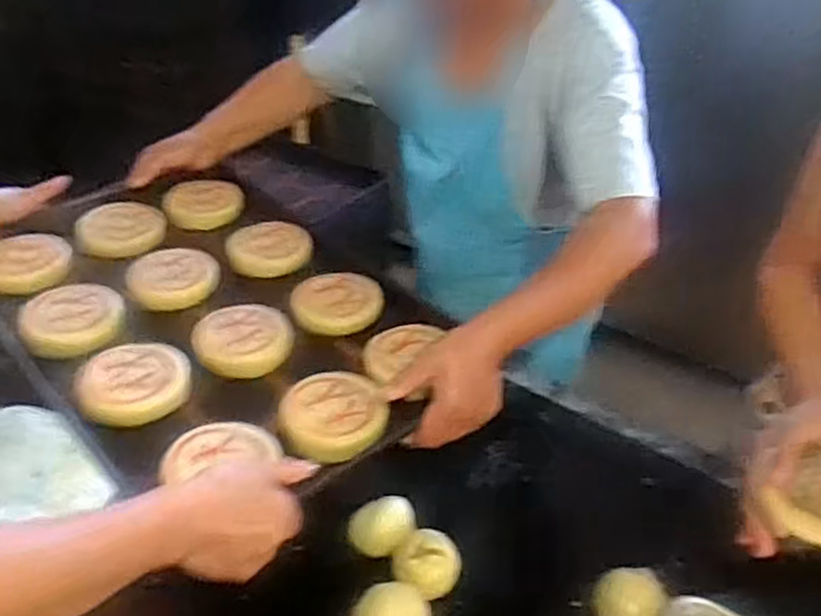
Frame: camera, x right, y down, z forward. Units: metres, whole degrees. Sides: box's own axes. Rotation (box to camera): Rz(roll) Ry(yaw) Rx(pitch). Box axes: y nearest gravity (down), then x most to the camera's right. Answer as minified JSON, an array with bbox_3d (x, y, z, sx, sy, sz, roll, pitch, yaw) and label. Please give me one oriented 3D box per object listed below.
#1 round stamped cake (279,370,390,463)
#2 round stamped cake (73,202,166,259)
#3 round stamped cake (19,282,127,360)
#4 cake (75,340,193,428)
[{"bbox_3d":[-0.075,0.101,0.720,0.100,0.027,0.106,-1,31,-12],"label":"round stamped cake"},{"bbox_3d":[-0.374,-0.102,0.956,0.107,0.034,0.098,-4,32,-17],"label":"round stamped cake"},{"bbox_3d":[-0.370,0.011,0.811,0.102,0.044,0.094,5,30,-3],"label":"round stamped cake"},{"bbox_3d":[-0.273,0.073,0.737,0.100,0.029,0.107,5,30,-3],"label":"cake"}]

